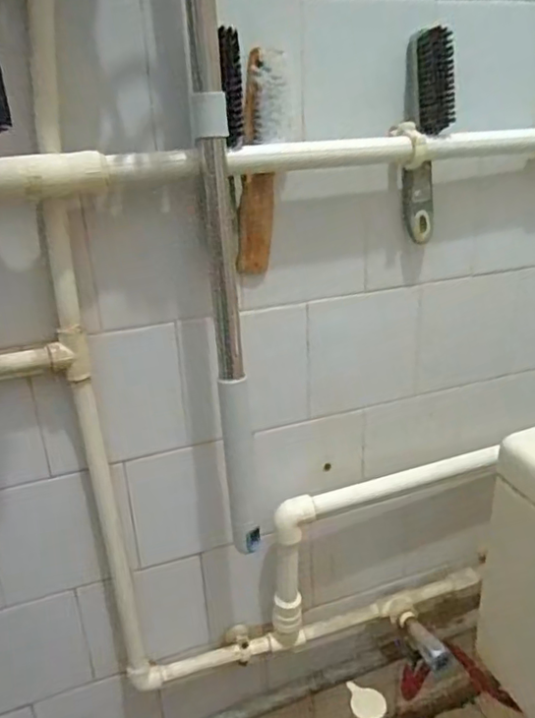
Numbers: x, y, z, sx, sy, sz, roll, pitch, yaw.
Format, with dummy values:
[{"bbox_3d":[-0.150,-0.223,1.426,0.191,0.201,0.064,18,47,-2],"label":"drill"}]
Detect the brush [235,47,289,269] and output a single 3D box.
[{"bbox_3d":[-0.006,-0.189,0.577,0.050,0.203,0.027,4,23,16],"label":"brush"}]

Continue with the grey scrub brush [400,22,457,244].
[{"bbox_3d":[0.170,-0.233,0.622,0.044,0.207,0.032,-7,22,-8],"label":"grey scrub brush"}]

